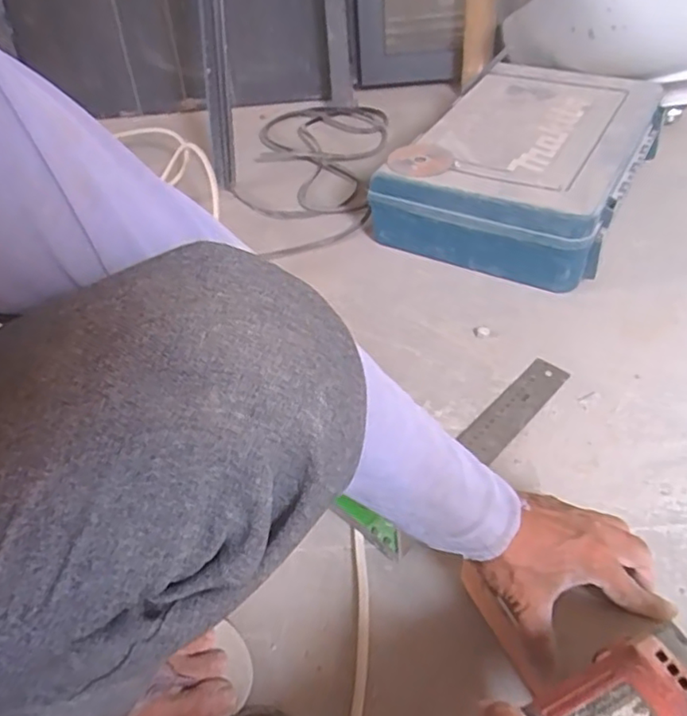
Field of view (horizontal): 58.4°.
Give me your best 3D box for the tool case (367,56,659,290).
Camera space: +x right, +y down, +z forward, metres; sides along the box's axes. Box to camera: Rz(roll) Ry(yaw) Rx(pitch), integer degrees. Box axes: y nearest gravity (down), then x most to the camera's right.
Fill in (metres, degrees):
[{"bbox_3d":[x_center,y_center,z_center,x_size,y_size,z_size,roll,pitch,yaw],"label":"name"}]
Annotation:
[{"bbox_3d":[0.274,-0.288,0.929,0.298,0.129,0.414,20,49,24],"label":"tool case"}]

